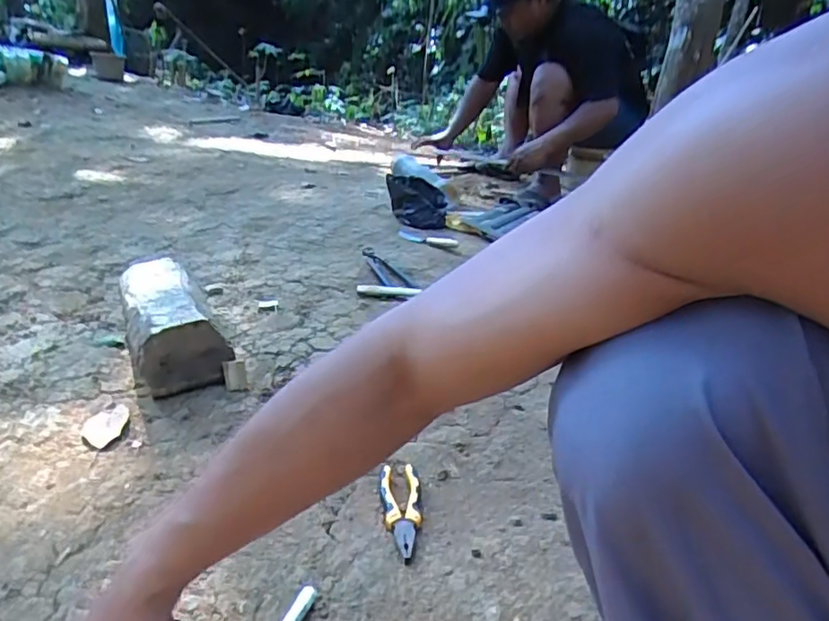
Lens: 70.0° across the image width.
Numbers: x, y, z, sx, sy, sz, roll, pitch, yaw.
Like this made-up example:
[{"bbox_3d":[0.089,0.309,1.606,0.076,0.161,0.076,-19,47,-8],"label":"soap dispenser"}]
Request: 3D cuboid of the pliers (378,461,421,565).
[{"bbox_3d":[-0.015,0.239,0.717,0.050,0.018,0.138,0,26,-7],"label":"pliers"}]

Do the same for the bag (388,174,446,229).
[{"bbox_3d":[0.010,-0.300,1.647,0.170,0.124,0.169,-2,26,-7],"label":"bag"}]

